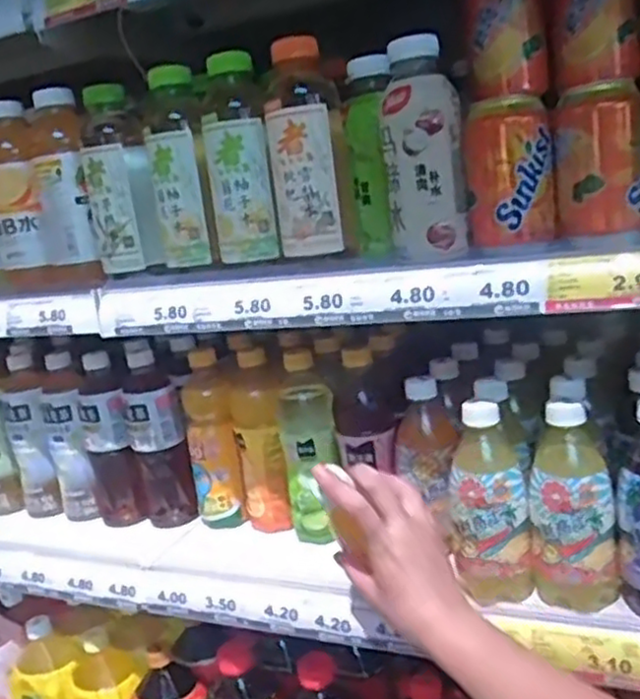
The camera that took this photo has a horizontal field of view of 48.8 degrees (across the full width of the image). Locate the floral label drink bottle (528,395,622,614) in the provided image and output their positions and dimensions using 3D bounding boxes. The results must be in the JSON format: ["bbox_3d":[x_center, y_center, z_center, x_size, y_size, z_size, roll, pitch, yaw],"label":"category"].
[{"bbox_3d":[0.210,0.129,0.592,0.071,0.167,0.065,-3,12,20],"label":"floral label drink bottle"}]

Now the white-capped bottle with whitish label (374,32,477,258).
[{"bbox_3d":[0.082,-0.158,0.565,0.062,0.162,0.060,-9,12,-5],"label":"white-capped bottle with whitish label"}]

